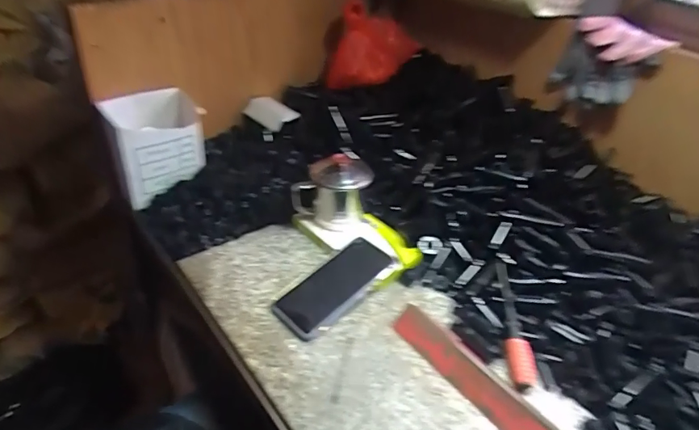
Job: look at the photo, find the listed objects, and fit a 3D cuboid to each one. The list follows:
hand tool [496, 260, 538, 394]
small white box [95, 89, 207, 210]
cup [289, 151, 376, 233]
[{"bbox_3d":[0.194,0.127,0.552,0.031,0.031,0.162,4,38,-2],"label":"hand tool"},{"bbox_3d":[-0.286,-0.104,0.687,0.122,0.137,0.058,-26,48,-34],"label":"small white box"},{"bbox_3d":[-0.022,-0.037,0.676,0.103,0.096,0.103,3,38,-3],"label":"cup"}]

